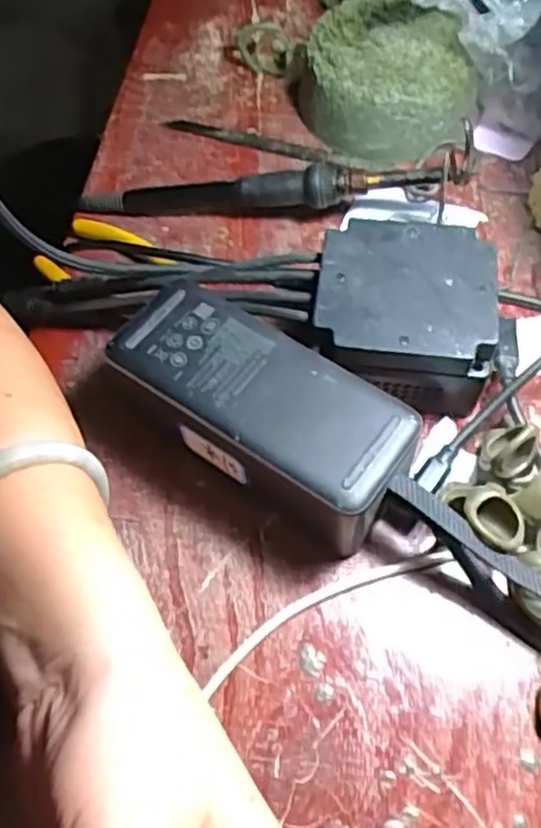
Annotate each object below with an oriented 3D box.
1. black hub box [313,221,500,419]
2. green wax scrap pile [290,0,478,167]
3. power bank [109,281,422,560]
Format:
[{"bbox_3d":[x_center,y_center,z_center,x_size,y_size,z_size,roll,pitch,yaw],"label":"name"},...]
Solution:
[{"bbox_3d":[0.061,-0.043,0.333,0.075,0.053,0.075,4,59,6],"label":"black hub box"},{"bbox_3d":[0.063,-0.200,0.420,0.086,0.044,0.100,-22,60,-10],"label":"green wax scrap pile"},{"bbox_3d":[-0.003,0.002,0.309,0.126,0.053,0.053,30,65,20],"label":"power bank"}]

